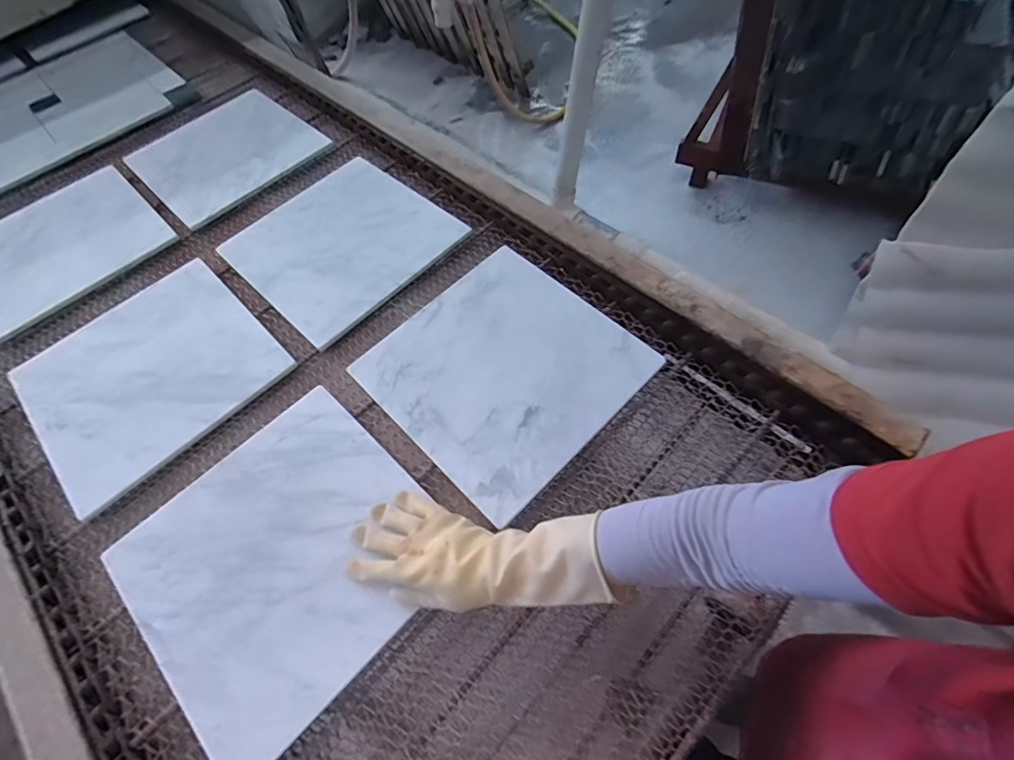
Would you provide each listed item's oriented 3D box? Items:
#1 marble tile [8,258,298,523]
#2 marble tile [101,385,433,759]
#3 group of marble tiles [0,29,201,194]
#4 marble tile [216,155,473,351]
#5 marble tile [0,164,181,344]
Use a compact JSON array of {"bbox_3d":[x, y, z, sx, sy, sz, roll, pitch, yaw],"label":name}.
[{"bbox_3d":[-0.502,-0.017,0.672,0.293,0.012,0.299,40,70,21],"label":"marble tile"},{"bbox_3d":[-0.245,0.189,0.529,0.298,0.007,0.296,39,69,22],"label":"marble tile"},{"bbox_3d":[-0.987,-0.617,1.061,0.445,0.015,0.474,-41,64,-18],"label":"group of marble tiles"},{"bbox_3d":[-0.268,-0.230,0.773,0.293,0.014,0.301,41,71,19],"label":"marble tile"},{"bbox_3d":[-0.768,-0.238,0.819,0.296,0.010,0.288,-42,64,-18],"label":"marble tile"}]

